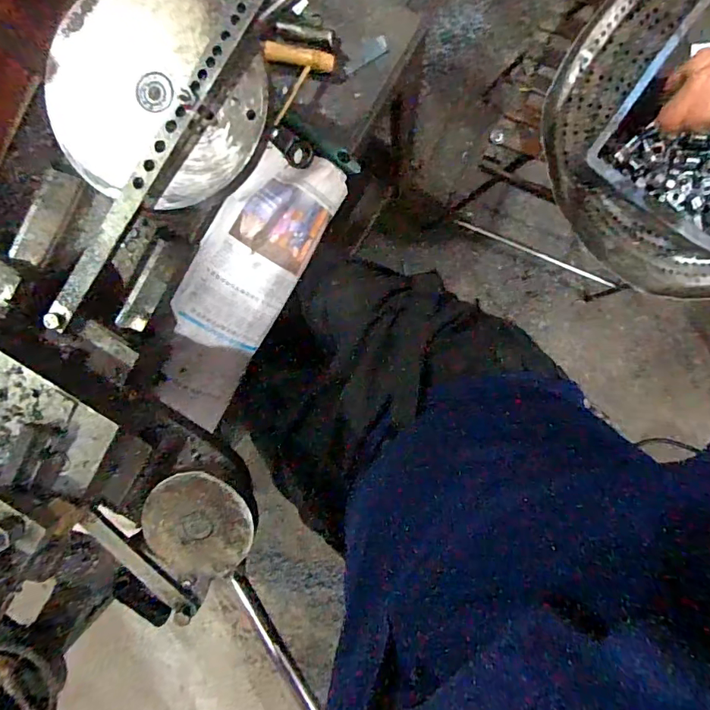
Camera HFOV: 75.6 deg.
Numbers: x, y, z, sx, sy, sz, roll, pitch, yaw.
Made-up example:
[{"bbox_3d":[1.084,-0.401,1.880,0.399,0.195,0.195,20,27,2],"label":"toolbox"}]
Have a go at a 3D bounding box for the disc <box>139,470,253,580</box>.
[{"bbox_3d":[-0.139,0.153,0.410,0.096,0.010,0.097,-12,96,7],"label":"disc"}]

